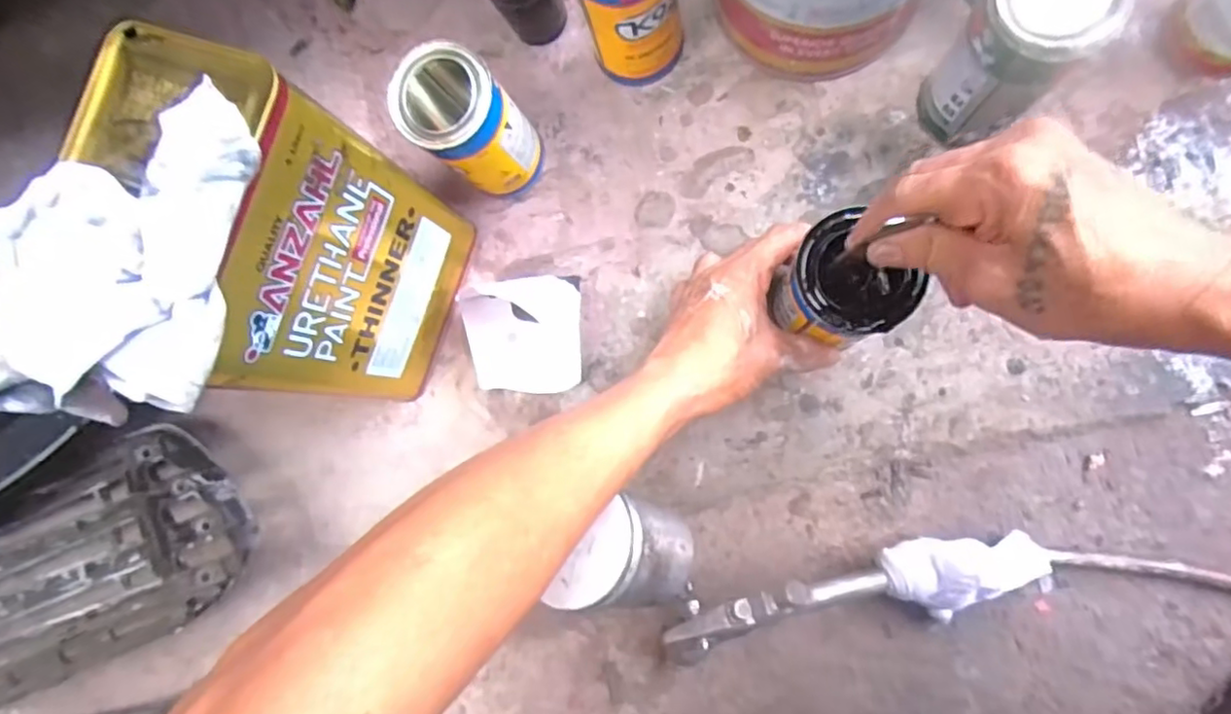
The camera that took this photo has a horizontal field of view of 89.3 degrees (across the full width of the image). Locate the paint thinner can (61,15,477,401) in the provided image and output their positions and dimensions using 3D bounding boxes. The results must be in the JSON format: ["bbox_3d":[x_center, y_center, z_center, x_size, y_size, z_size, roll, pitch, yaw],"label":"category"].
[{"bbox_3d":[-0.203,-0.065,0.424,0.108,0.247,0.171,10,87,10],"label":"paint thinner can"}]

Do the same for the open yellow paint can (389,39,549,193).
[{"bbox_3d":[-0.104,-0.172,0.477,0.077,0.137,0.063,-42,81,4],"label":"open yellow paint can"}]

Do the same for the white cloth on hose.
[{"bbox_3d":[0.251,0.158,0.441,0.120,0.050,0.064,-8,85,8],"label":"white cloth on hose"}]

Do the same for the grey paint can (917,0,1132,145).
[{"bbox_3d":[0.259,-0.200,0.416,0.069,0.136,0.071,-1,86,9],"label":"grey paint can"}]

